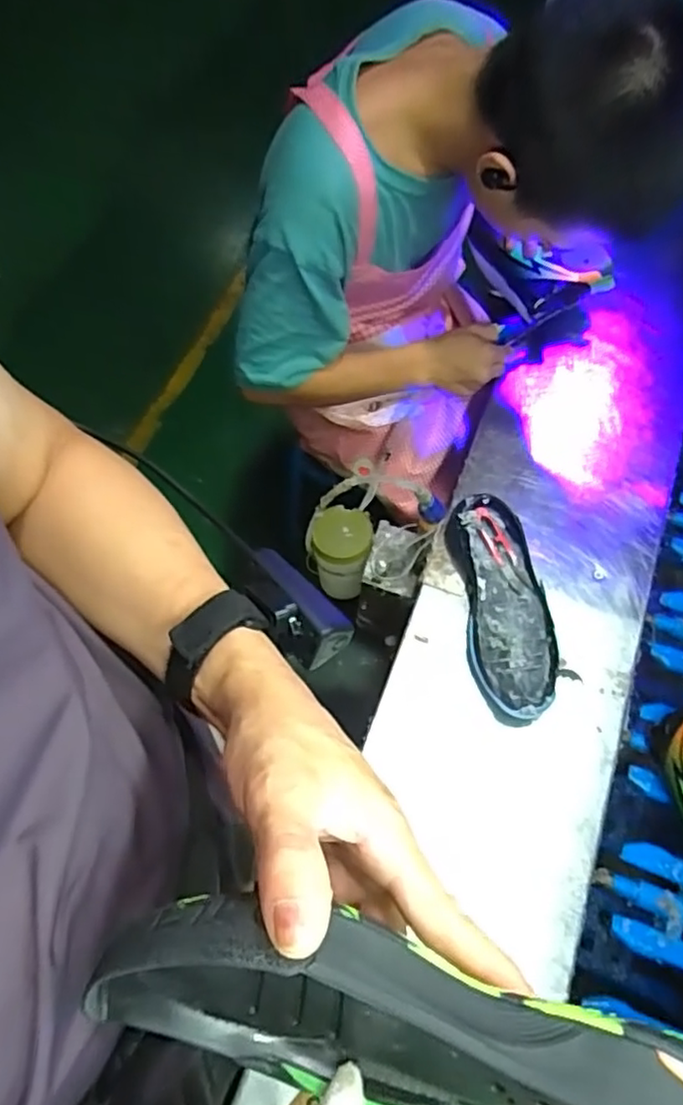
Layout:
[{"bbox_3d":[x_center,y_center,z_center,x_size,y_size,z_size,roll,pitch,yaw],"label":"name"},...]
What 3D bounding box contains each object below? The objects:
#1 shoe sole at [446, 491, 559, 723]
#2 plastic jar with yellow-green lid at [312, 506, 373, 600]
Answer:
[{"bbox_3d":[0.171,0.052,0.674,0.089,0.062,0.222,-6,64,0],"label":"shoe sole"},{"bbox_3d":[0.002,0.006,0.821,0.072,0.115,0.086,-4,64,1],"label":"plastic jar with yellow-green lid"}]

